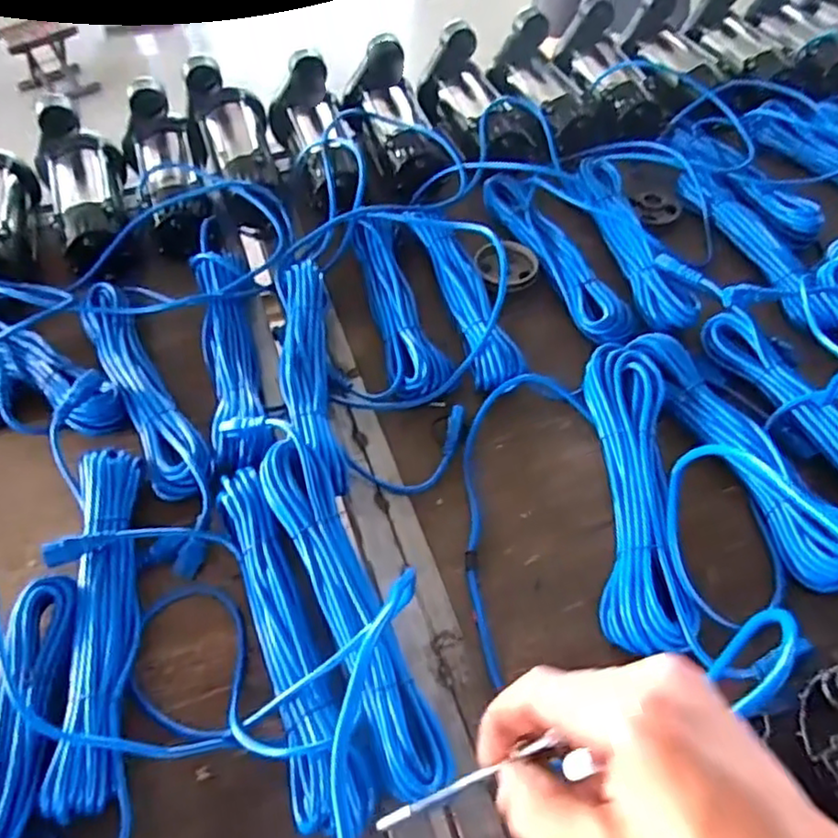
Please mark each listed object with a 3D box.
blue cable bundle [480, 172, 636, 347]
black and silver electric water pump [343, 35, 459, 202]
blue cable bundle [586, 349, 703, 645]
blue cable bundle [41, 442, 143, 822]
[{"bbox_3d":[0.189,-0.228,0.947,0.077,0.032,0.362,-17,55,-12],"label":"blue cable bundle"},{"bbox_3d":[-0.037,-0.460,1.070,0.124,0.107,0.275,-16,68,-11],"label":"black and silver electric water pump"},{"bbox_3d":[0.225,0.070,0.723,0.086,0.058,0.360,2,53,3],"label":"blue cable bundle"},{"bbox_3d":[-0.302,0.176,0.633,0.066,0.040,0.345,-9,53,-6],"label":"blue cable bundle"}]

